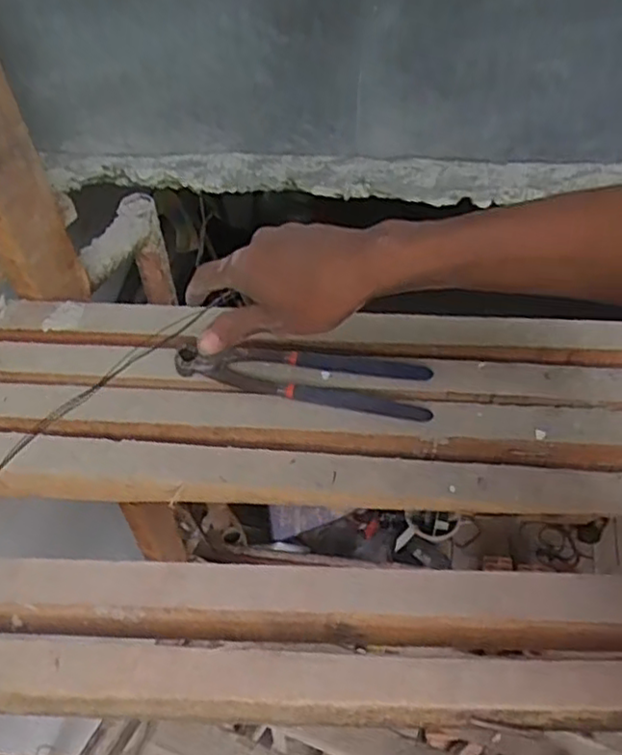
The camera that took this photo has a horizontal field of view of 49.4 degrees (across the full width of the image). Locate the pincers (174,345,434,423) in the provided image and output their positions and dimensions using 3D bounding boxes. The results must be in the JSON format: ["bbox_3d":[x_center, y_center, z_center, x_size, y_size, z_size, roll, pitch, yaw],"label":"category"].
[{"bbox_3d":[-0.007,-0.002,0.598,0.222,0.021,0.057,8,48,4],"label":"pincers"}]

